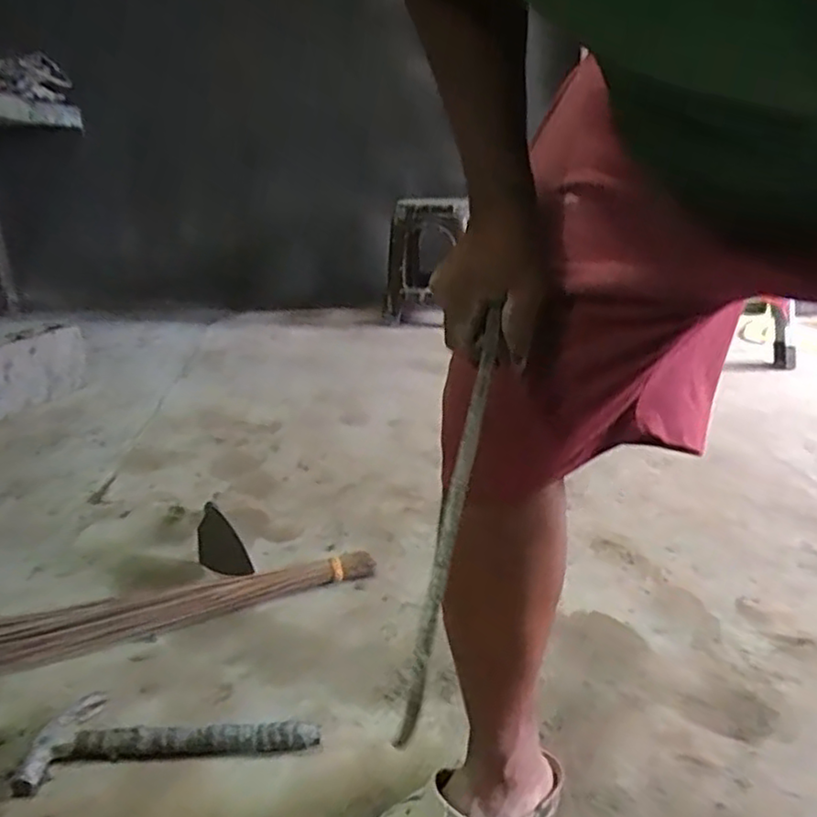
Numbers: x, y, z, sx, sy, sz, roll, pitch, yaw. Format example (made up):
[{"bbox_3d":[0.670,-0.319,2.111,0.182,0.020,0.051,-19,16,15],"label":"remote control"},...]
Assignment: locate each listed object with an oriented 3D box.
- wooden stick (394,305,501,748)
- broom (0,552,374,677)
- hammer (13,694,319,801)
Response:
[{"bbox_3d":[0.026,0.076,0.425,0.012,0.010,0.249,6,63,18],"label":"wooden stick"},{"bbox_3d":[-0.413,0.307,1.029,0.679,0.041,0.131,-7,21,-18],"label":"broom"},{"bbox_3d":[-0.283,0.389,0.822,0.330,0.030,0.128,-3,20,-9],"label":"hammer"}]

